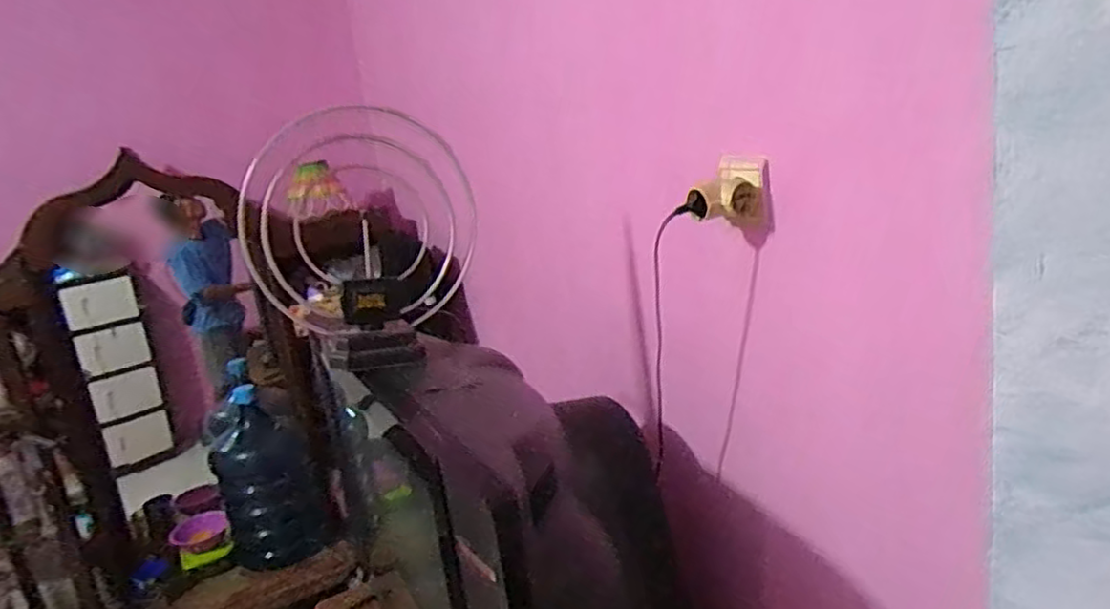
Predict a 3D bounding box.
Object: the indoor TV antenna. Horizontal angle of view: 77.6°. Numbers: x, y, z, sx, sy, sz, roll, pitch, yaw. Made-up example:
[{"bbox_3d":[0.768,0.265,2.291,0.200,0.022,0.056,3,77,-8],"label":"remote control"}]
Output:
[{"bbox_3d":[-0.246,-0.085,0.929,0.314,0.353,0.061,-16,17,-28],"label":"indoor TV antenna"}]

